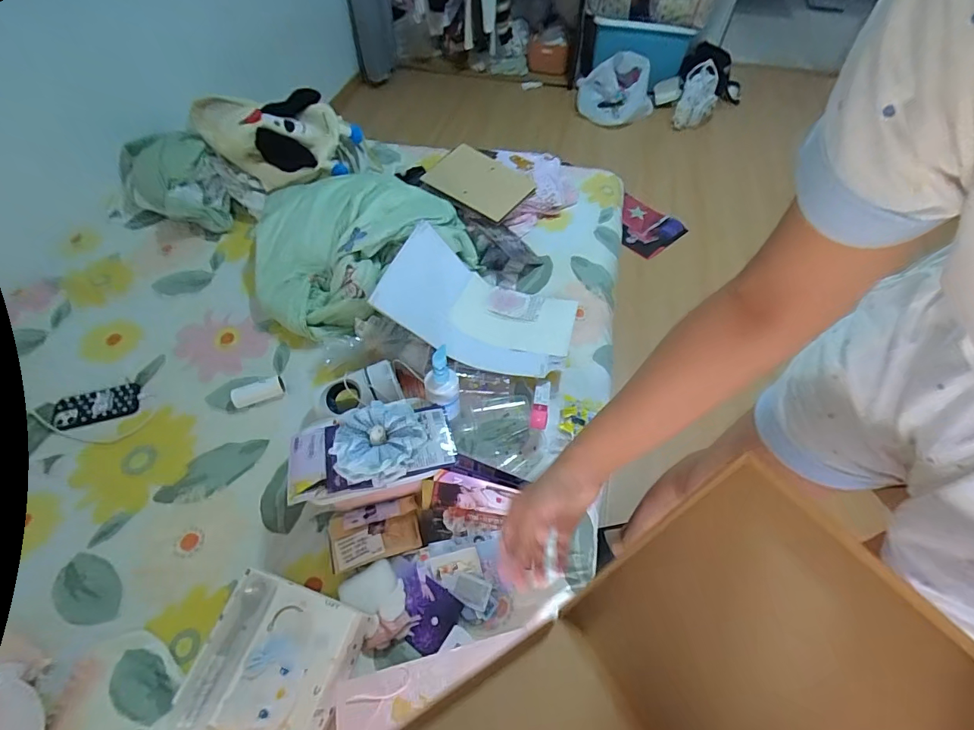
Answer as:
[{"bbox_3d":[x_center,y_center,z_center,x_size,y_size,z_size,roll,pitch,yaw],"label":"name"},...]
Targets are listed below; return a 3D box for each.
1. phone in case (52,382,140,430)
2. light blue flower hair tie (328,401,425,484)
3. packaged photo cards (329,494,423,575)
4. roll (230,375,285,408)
[{"bbox_3d":[-0.861,0.088,0.961,0.162,0.009,0.089,-15,57,-11],"label":"phone in case"},{"bbox_3d":[-0.179,0.120,0.714,0.149,0.044,0.139,-24,59,-16],"label":"light blue flower hair tie"},{"bbox_3d":[-0.203,0.300,0.792,0.154,0.029,0.104,-12,57,-9],"label":"packaged photo cards"},{"bbox_3d":[-0.507,0.056,0.964,0.109,0.040,0.051,-18,58,-13],"label":"roll"}]

